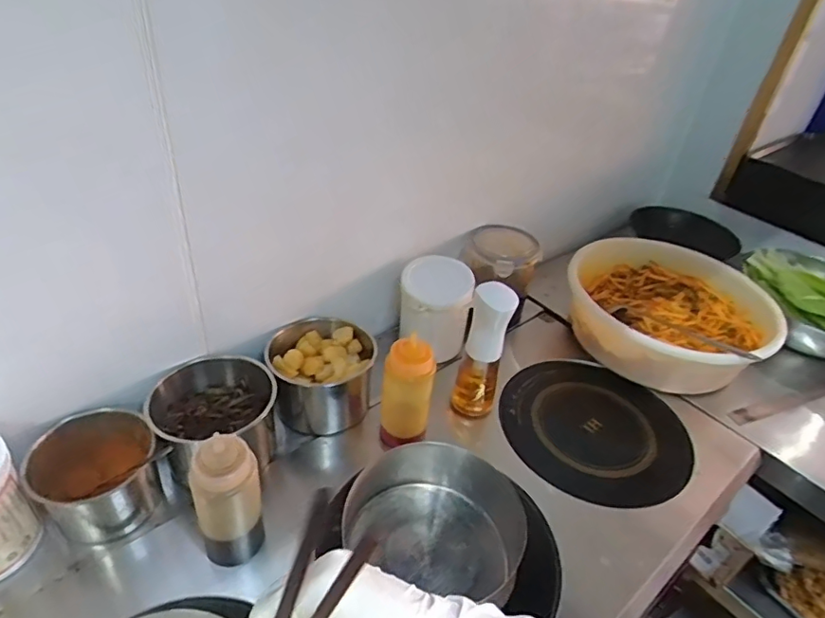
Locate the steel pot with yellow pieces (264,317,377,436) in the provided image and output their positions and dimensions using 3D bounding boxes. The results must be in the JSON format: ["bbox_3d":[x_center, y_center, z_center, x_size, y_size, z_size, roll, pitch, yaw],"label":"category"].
[{"bbox_3d":[-0.141,0.104,0.846,0.149,0.135,0.143,5,38,-4],"label":"steel pot with yellow pieces"}]

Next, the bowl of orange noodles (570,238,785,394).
[{"bbox_3d":[0.479,0.002,1.071,0.394,0.149,0.424,5,38,-4],"label":"bowl of orange noodles"}]

